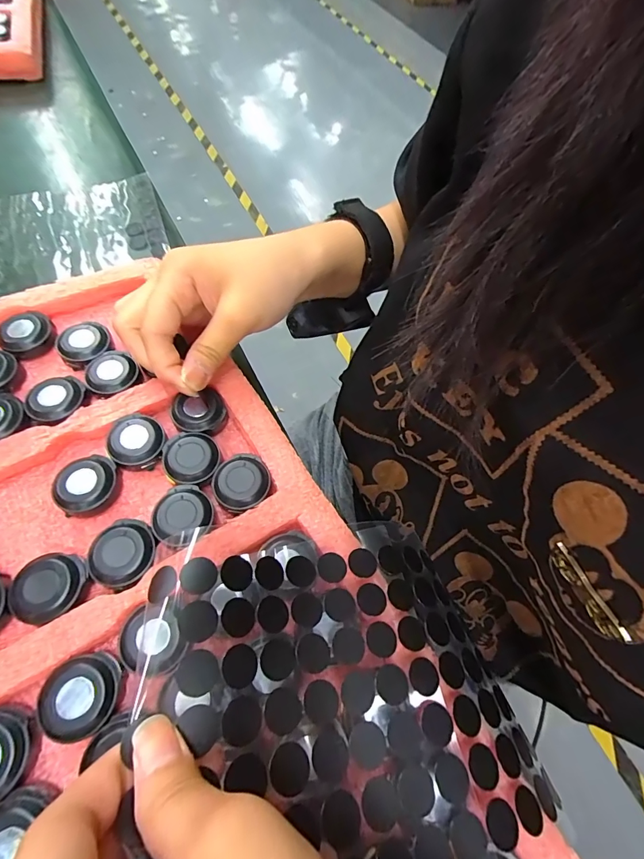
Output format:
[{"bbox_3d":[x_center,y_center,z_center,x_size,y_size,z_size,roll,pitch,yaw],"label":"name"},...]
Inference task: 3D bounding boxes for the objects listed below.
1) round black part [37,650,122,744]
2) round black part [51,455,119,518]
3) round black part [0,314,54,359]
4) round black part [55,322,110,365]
[{"bbox_3d":[-0.096,0.105,0.159,0.028,0.005,0.028,-7,63,-11],"label":"round black part"},{"bbox_3d":[-0.117,0.028,0.202,0.026,0.012,0.030,35,63,11],"label":"round black part"},{"bbox_3d":[-0.180,-0.057,0.245,0.028,0.014,0.028,3,61,-6],"label":"round black part"},{"bbox_3d":[-0.143,-0.051,0.243,0.029,0.010,0.027,3,61,-6],"label":"round black part"}]

